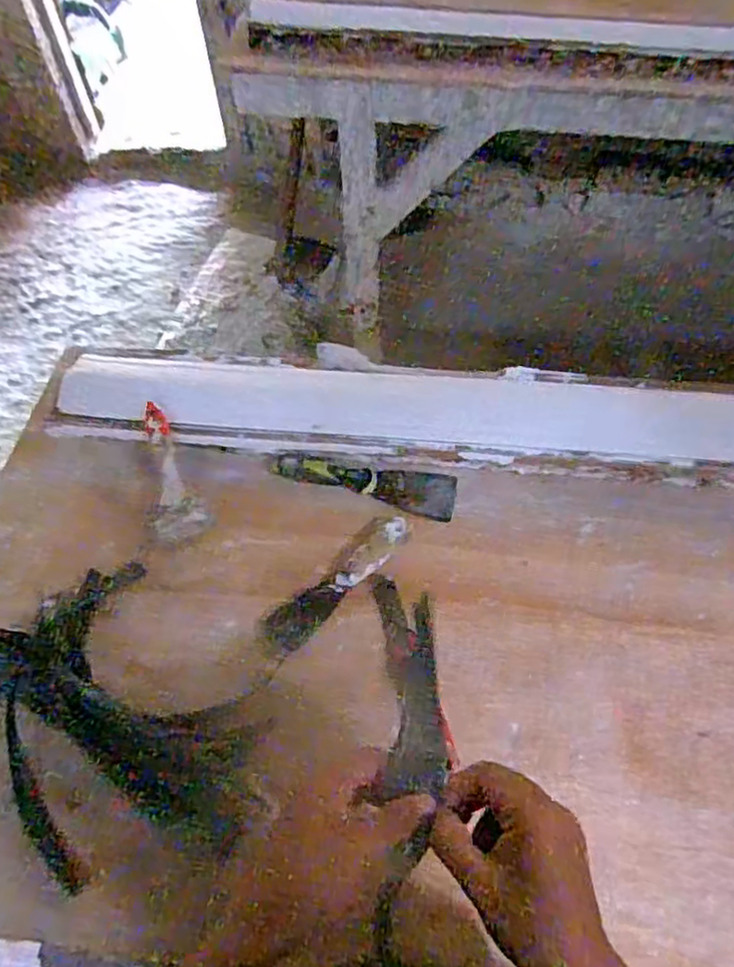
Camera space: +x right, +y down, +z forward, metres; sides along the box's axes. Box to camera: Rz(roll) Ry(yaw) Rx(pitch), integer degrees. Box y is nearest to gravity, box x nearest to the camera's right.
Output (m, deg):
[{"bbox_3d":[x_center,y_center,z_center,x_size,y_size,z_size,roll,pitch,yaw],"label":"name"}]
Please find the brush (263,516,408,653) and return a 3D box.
[{"bbox_3d":[-0.026,0.094,0.634,0.169,0.022,0.039,-39,64,-23],"label":"brush"}]

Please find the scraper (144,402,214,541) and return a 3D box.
[{"bbox_3d":[-0.201,-0.013,0.668,0.054,0.012,0.148,-14,73,-10],"label":"scraper"}]

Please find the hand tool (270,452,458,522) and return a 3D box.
[{"bbox_3d":[-0.004,0.000,0.686,0.193,0.016,0.042,7,56,6],"label":"hand tool"}]

